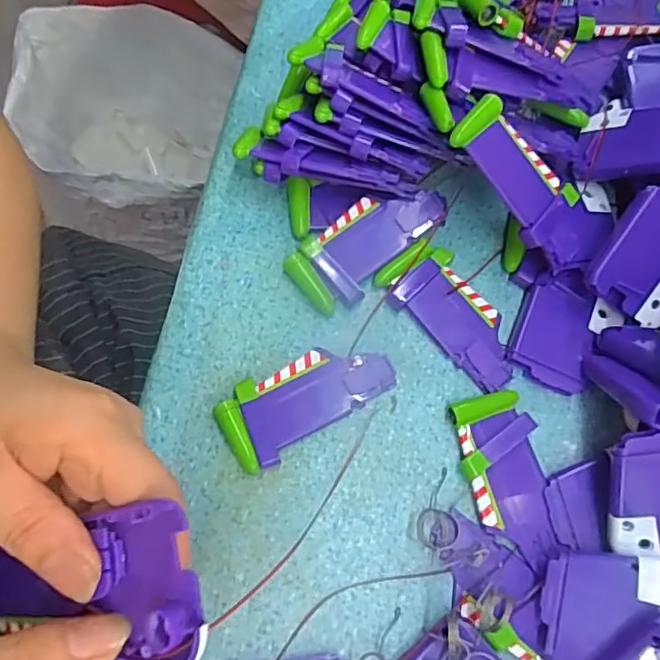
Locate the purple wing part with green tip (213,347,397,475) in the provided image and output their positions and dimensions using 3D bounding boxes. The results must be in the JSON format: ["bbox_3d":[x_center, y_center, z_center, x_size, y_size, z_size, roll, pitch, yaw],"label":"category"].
[{"bbox_3d":[-0.012,0.034,0.304,0.090,0.012,0.040,-28,74,-12],"label":"purple wing part with green tip"}]

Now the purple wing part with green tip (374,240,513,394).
[{"bbox_3d":[0.068,-0.009,0.321,0.040,0.011,0.086,-38,76,-15],"label":"purple wing part with green tip"}]

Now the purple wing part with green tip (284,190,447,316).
[{"bbox_3d":[0.021,-0.050,0.332,0.093,0.015,0.040,-40,77,-15],"label":"purple wing part with green tip"}]

